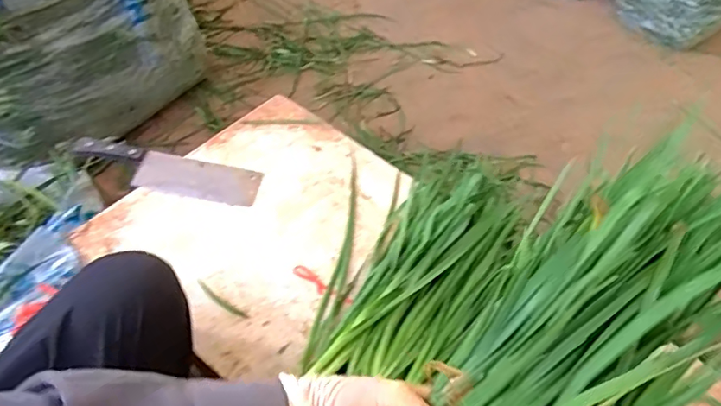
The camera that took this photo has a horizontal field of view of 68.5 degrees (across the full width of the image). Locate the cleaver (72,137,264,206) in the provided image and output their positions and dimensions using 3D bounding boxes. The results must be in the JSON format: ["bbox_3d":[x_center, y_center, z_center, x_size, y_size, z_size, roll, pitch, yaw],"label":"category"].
[{"bbox_3d":[-0.278,-0.047,0.752,0.263,0.017,0.073,12,53,1],"label":"cleaver"}]

